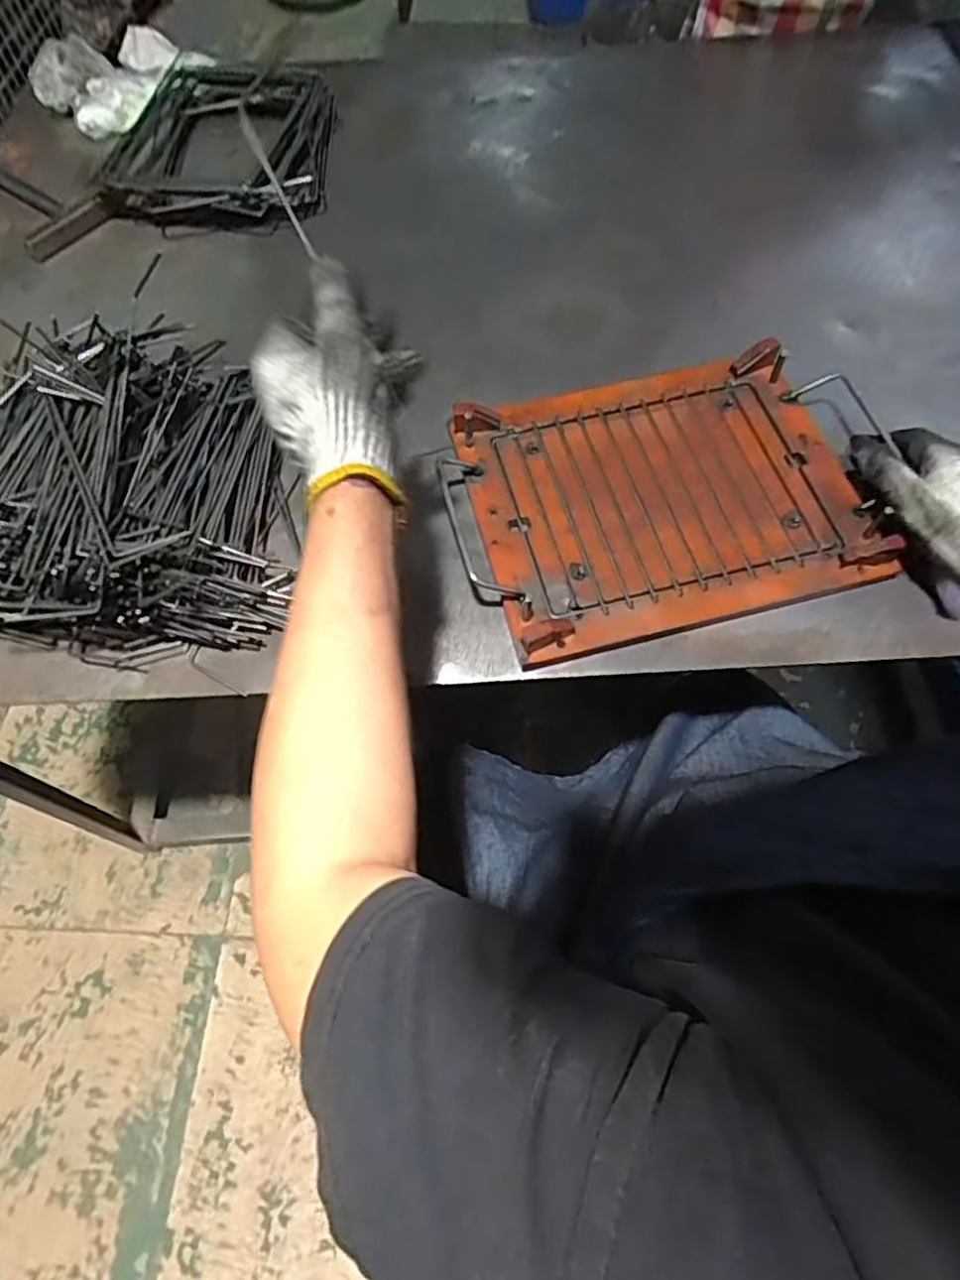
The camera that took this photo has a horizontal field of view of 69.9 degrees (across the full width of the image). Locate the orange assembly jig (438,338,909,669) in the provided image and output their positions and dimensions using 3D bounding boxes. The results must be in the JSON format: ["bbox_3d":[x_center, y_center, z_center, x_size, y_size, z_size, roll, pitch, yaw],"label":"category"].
[{"bbox_3d":[0.147,-0.122,0.564,0.327,0.031,0.232,-13,66,-6],"label":"orange assembly jig"}]

